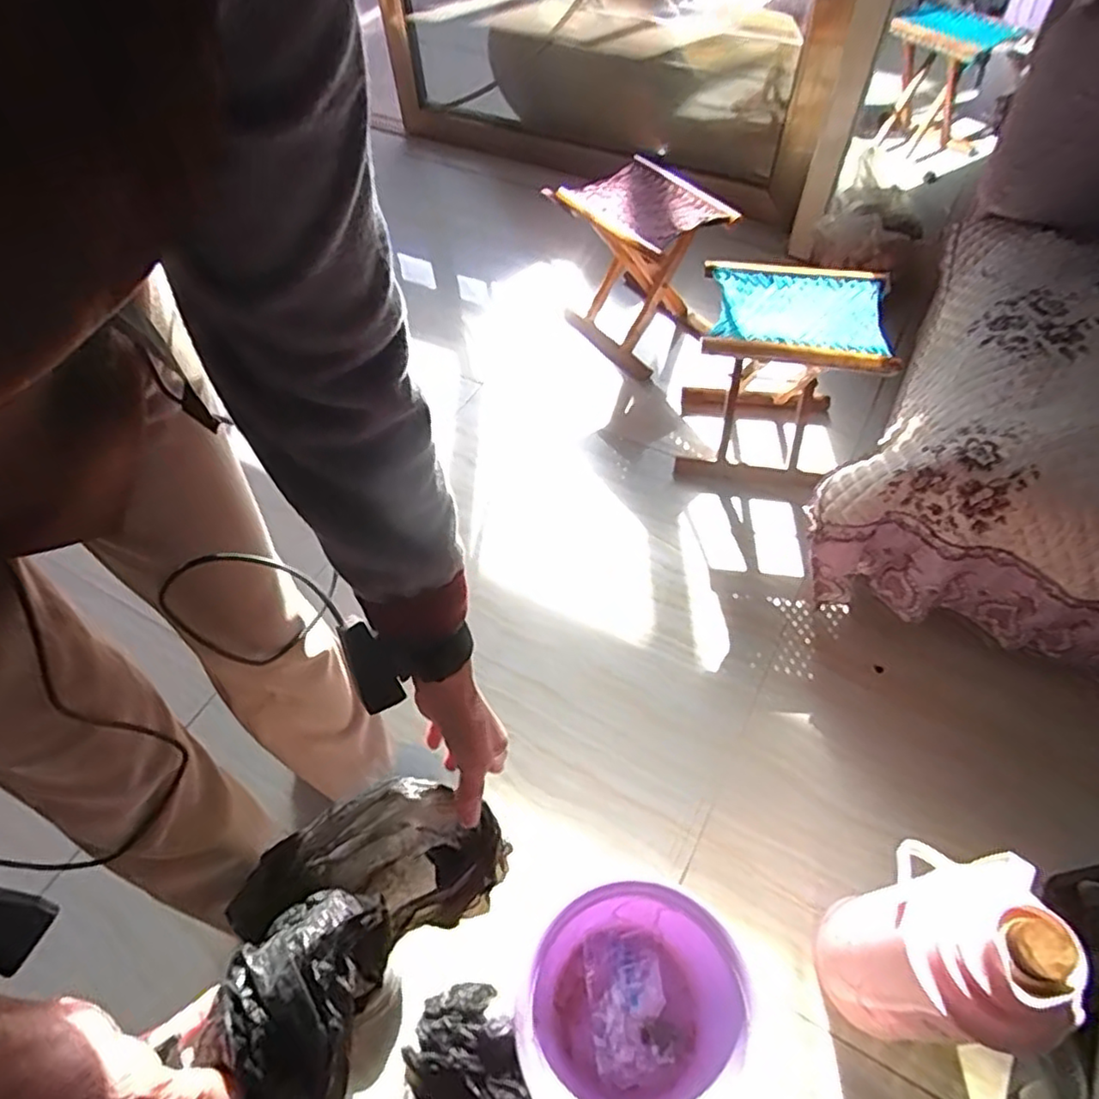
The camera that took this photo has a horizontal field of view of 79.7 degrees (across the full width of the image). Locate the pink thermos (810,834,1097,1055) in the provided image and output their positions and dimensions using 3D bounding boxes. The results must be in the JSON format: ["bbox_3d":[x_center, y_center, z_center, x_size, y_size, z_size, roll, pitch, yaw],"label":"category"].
[{"bbox_3d":[0.419,0.433,0.725,0.140,0.391,0.187,-4,57,-2],"label":"pink thermos"}]

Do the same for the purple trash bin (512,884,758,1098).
[{"bbox_3d":[0.097,0.531,0.759,0.229,0.249,0.242,0,57,1],"label":"purple trash bin"}]

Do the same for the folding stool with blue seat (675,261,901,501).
[{"bbox_3d":[0.428,-0.306,1.278,0.300,0.367,0.310,7,57,6],"label":"folding stool with blue seat"}]

